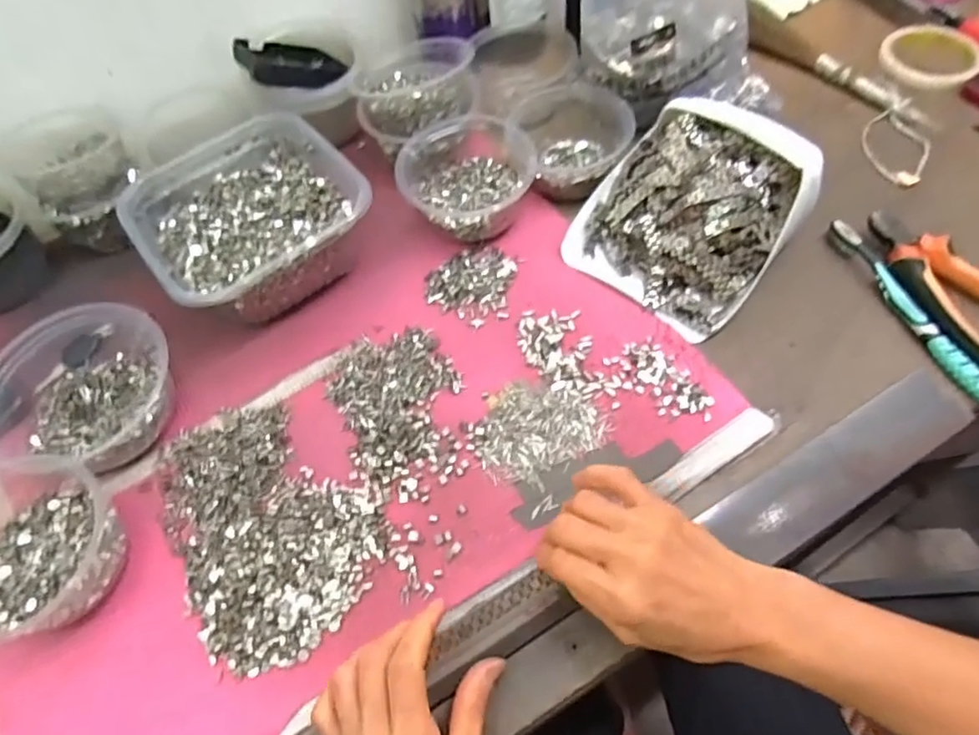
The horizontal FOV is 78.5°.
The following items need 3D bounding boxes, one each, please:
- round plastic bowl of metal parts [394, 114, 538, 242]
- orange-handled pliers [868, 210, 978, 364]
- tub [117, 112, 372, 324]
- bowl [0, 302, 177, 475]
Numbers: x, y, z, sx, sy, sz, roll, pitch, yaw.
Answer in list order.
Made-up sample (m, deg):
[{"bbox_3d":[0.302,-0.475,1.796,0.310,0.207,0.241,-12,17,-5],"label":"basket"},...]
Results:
[{"bbox_3d":[-0.020,-0.169,0.536,0.118,0.051,0.116,-3,58,4],"label":"round plastic bowl of metal parts"},{"bbox_3d":[0.356,-0.065,0.477,0.064,0.032,0.150,-22,58,-8],"label":"orange-handled pliers"},{"bbox_3d":[-0.205,-0.129,0.518,0.174,0.061,0.181,-33,61,-15],"label":"tub"},{"bbox_3d":[-0.310,0.010,0.453,0.136,0.050,0.150,-27,59,-11],"label":"bowl"}]

